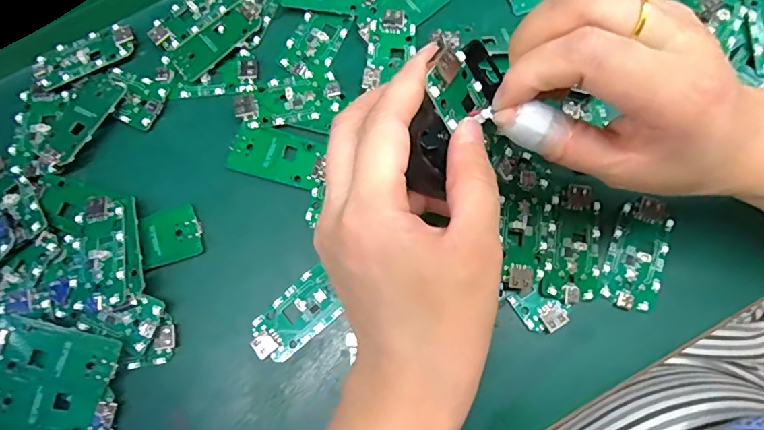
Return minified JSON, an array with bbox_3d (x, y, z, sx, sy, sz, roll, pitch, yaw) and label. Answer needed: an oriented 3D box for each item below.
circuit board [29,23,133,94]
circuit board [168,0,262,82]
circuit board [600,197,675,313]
[{"bbox_3d":[-0.191,-0.103,0.299,0.064,0.005,0.030,-25,80,-4],"label":"circuit board"},{"bbox_3d":[-0.104,-0.113,0.300,0.065,0.007,0.026,-39,81,-6],"label":"circuit board"},{"bbox_3d":[0.146,0.021,0.265,0.031,0.004,0.064,20,80,5],"label":"circuit board"}]

